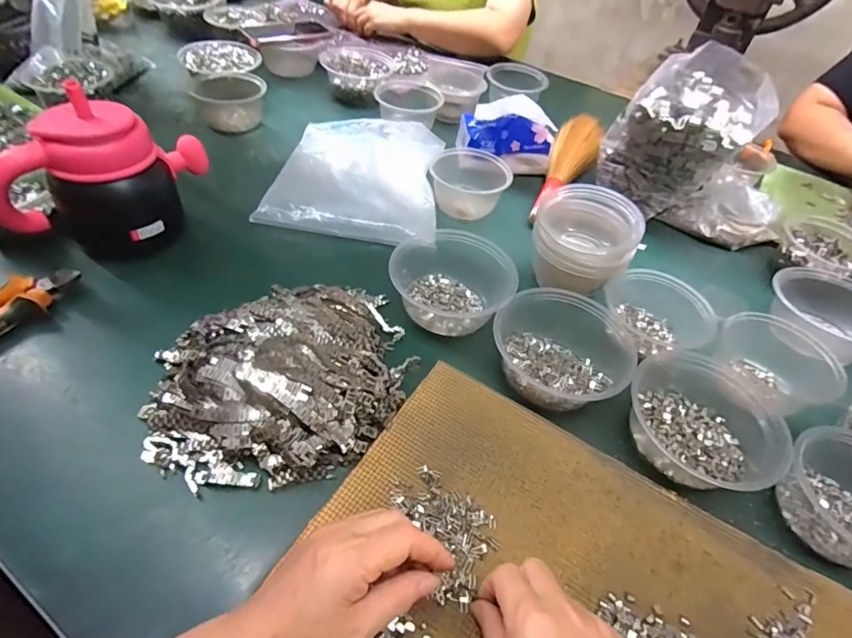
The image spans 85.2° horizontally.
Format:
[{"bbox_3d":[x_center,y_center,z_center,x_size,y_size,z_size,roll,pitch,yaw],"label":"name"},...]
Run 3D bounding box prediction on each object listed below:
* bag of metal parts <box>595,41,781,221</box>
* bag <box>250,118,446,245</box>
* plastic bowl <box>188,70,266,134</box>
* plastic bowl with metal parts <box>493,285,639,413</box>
[{"bbox_3d":[0.371,-0.266,0.673,0.154,0.179,0.170,37,55,24],"label":"bag of metal parts"},{"bbox_3d":[-0.092,-0.215,0.668,0.227,0.031,0.260,9,49,1],"label":"bag"},{"bbox_3d":[-0.320,-0.361,0.758,0.109,0.053,0.113,-10,51,-15],"label":"plastic bowl"},{"bbox_3d":[0.139,0.025,0.472,0.131,0.051,0.137,3,49,-4],"label":"plastic bowl with metal parts"}]

